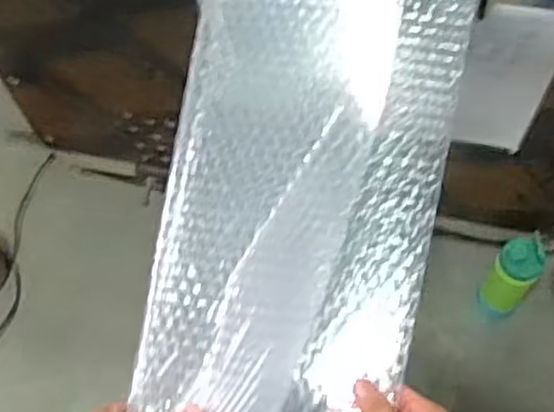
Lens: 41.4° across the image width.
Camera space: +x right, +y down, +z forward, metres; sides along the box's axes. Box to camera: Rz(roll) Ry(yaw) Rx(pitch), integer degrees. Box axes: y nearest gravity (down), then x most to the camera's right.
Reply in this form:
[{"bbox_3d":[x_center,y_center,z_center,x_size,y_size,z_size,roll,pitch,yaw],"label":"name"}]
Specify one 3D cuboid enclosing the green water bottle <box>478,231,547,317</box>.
[{"bbox_3d":[0.412,0.125,1.287,0.074,0.282,0.080,-1,64,2],"label":"green water bottle"}]

